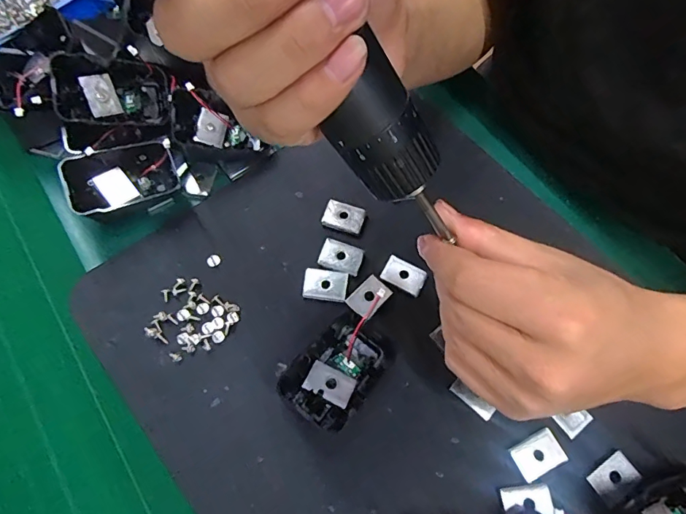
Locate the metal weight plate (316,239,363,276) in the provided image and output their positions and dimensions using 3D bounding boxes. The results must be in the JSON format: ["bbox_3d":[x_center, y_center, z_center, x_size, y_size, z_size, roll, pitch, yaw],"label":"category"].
[{"bbox_3d":[-0.001,0.000,0.310,0.028,0.004,0.021,19,68,7],"label":"metal weight plate"}]

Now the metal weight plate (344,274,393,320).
[{"bbox_3d":[0.017,0.026,0.299,0.026,0.004,0.019,-41,73,-17],"label":"metal weight plate"}]

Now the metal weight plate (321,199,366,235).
[{"bbox_3d":[0.000,-0.028,0.322,0.029,0.004,0.019,19,68,7],"label":"metal weight plate"}]

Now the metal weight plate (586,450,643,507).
[{"bbox_3d":[0.153,0.125,0.257,0.028,0.004,0.017,-29,52,-15],"label":"metal weight plate"}]

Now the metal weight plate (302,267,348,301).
[{"bbox_3d":[-0.012,0.018,0.304,0.028,0.004,0.021,6,67,2],"label":"metal weight plate"}]

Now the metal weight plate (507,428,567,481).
[{"bbox_3d":[0.113,0.113,0.263,0.029,0.005,0.019,-24,69,-11],"label":"metal weight plate"}]

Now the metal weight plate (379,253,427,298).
[{"bbox_3d":[0.041,0.011,0.303,0.028,0.004,0.020,31,70,12],"label":"metal weight plate"}]

